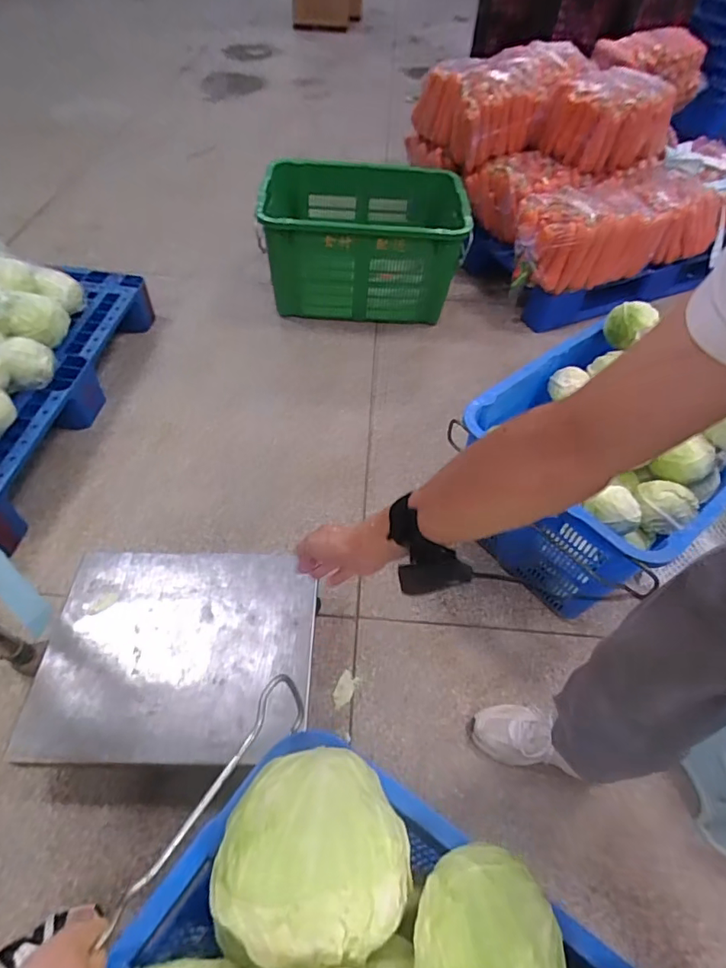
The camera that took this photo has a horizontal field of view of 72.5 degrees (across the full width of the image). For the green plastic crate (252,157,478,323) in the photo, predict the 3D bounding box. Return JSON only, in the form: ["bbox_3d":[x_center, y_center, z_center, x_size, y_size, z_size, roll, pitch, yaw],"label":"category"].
[{"bbox_3d":[0.002,-0.853,1.743,0.655,0.348,0.477,4,51,0],"label":"green plastic crate"}]

